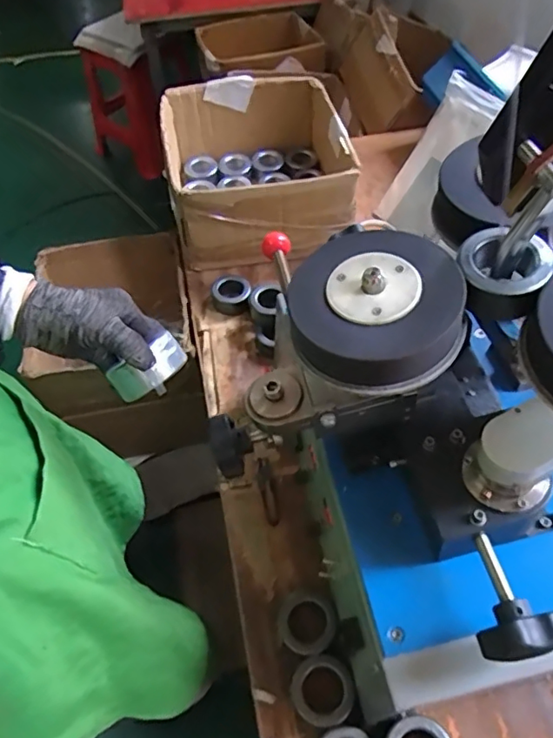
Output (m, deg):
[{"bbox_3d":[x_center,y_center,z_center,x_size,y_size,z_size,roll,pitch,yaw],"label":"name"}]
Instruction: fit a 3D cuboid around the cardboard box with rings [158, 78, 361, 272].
[{"bbox_3d":[-0.044,-0.373,1.025,0.320,0.180,0.329,-9,54,-4],"label":"cardboard box with rings"}]

